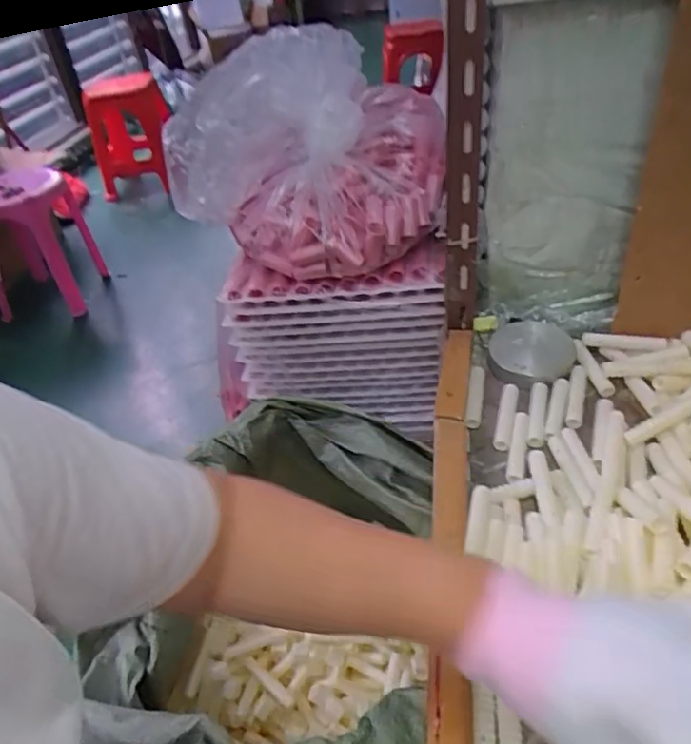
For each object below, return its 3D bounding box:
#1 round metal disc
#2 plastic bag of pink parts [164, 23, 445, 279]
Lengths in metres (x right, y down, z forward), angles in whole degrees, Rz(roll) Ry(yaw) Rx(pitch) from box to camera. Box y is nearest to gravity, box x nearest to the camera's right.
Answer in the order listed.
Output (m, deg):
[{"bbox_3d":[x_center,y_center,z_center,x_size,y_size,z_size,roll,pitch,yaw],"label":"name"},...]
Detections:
[{"bbox_3d":[0.199,-0.026,0.650,0.084,0.020,0.101,3,40,13],"label":"round metal disc"},{"bbox_3d":[-0.047,-0.294,0.772,0.280,0.216,0.339,-35,46,-30],"label":"plastic bag of pink parts"}]

